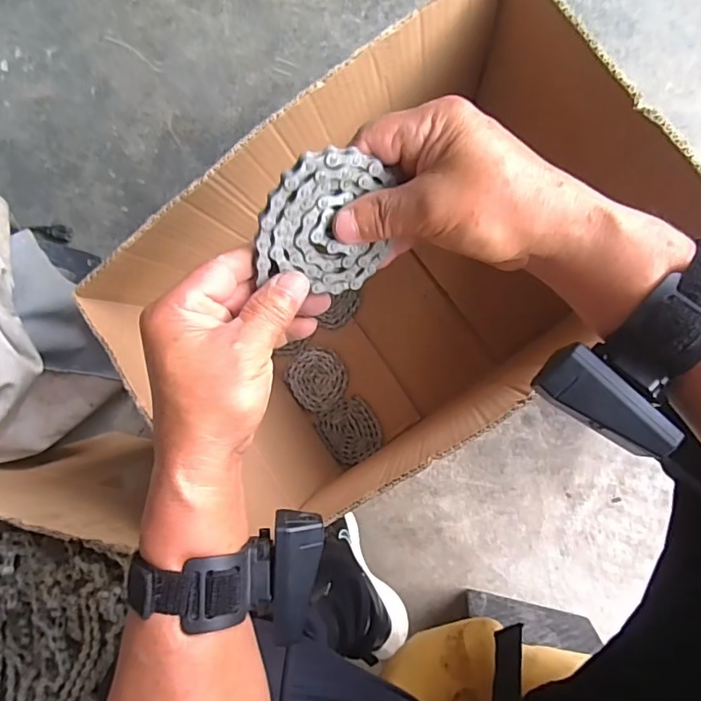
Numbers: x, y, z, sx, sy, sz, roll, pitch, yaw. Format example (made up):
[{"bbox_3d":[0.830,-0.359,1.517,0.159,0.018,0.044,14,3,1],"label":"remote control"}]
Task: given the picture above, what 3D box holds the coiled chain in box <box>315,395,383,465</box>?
[{"bbox_3d":[0.000,0.128,0.791,0.087,0.014,0.087,-28,86,8],"label":"coiled chain in box"}]

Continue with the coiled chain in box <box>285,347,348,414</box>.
[{"bbox_3d":[-0.052,0.044,0.802,0.092,0.015,0.100,0,90,9],"label":"coiled chain in box"}]

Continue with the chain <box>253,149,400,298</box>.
[{"bbox_3d":[-0.013,-0.070,0.284,0.076,0.006,0.083,-3,131,-24],"label":"chain"}]

